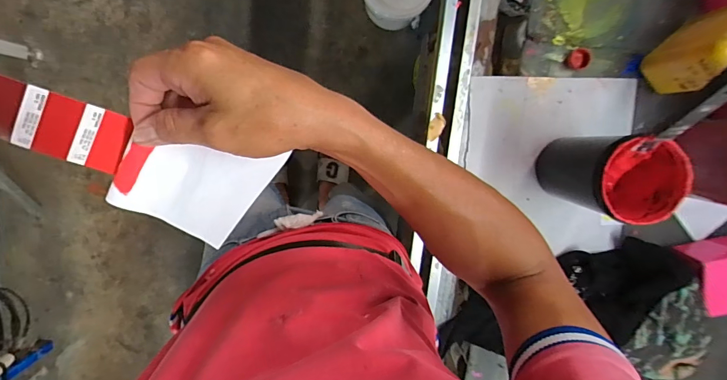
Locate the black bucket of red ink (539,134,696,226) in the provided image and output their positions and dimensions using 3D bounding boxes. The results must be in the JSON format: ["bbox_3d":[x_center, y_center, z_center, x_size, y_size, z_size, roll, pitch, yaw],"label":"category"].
[{"bbox_3d":[0.320,-0.019,0.523,0.120,0.197,0.096,13,99,-4],"label":"black bucket of red ink"}]

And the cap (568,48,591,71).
[{"bbox_3d":[0.314,-0.191,0.582,0.026,0.024,0.030,-18,100,1],"label":"cap"}]

